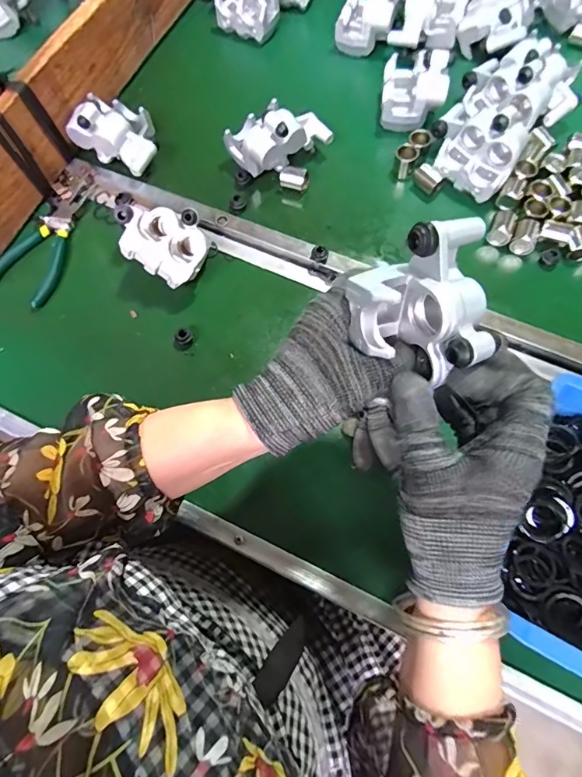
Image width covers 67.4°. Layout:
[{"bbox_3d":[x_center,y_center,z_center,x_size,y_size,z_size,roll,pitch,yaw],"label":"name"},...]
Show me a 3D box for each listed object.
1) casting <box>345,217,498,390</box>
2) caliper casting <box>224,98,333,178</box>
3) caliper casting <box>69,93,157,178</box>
[{"bbox_3d":[0.075,-0.047,0.256,0.081,0.052,0.086,-12,100,4],"label":"casting"},{"bbox_3d":[-0.013,-0.273,0.482,0.114,0.070,0.049,-11,72,-1],"label":"caliper casting"},{"bbox_3d":[-0.196,-0.293,0.495,0.096,0.066,0.073,26,75,11],"label":"caliper casting"}]

